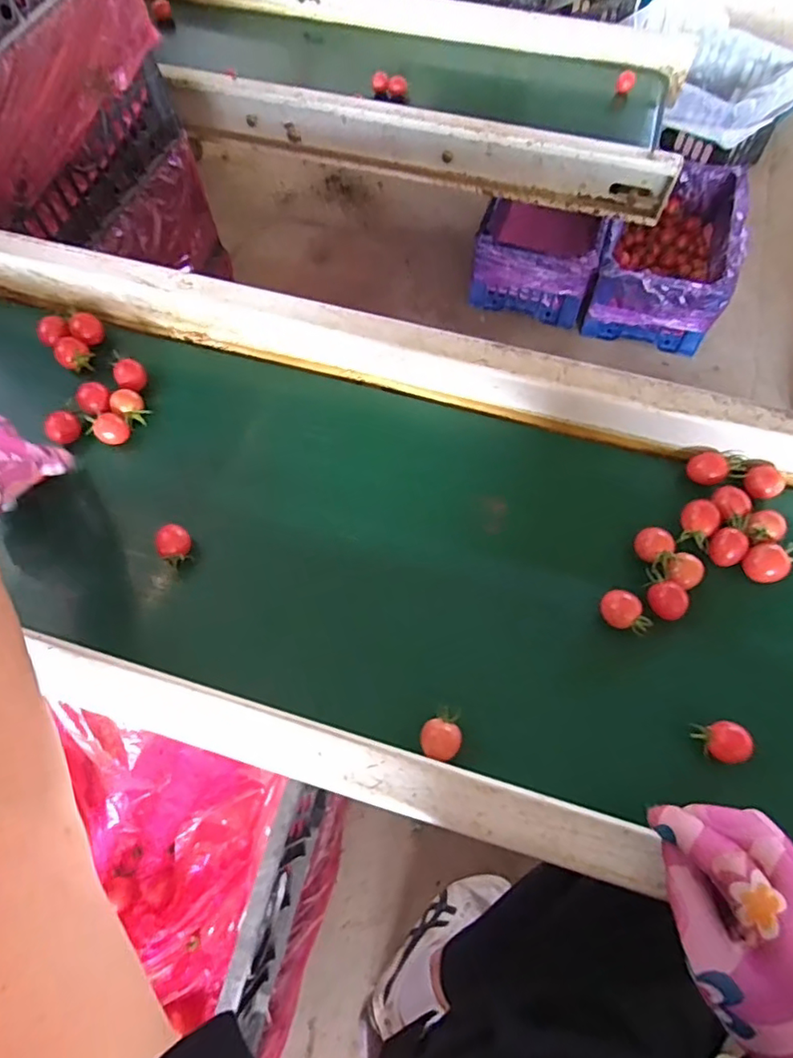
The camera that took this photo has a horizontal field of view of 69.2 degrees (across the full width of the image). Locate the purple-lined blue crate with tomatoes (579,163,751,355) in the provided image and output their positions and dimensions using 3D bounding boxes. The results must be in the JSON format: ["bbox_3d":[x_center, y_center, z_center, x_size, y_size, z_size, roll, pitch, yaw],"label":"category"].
[{"bbox_3d":[0.560,-0.568,1.211,0.246,0.193,0.375,17,66,10],"label":"purple-lined blue crate with tomatoes"}]

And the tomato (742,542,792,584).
[{"bbox_3d":[0.287,0.030,0.453,0.027,0.034,0.030,-31,67,-12],"label":"tomato"}]

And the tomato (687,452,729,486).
[{"bbox_3d":[0.263,-0.050,0.487,0.028,0.030,0.023,39,72,18],"label":"tomato"}]

